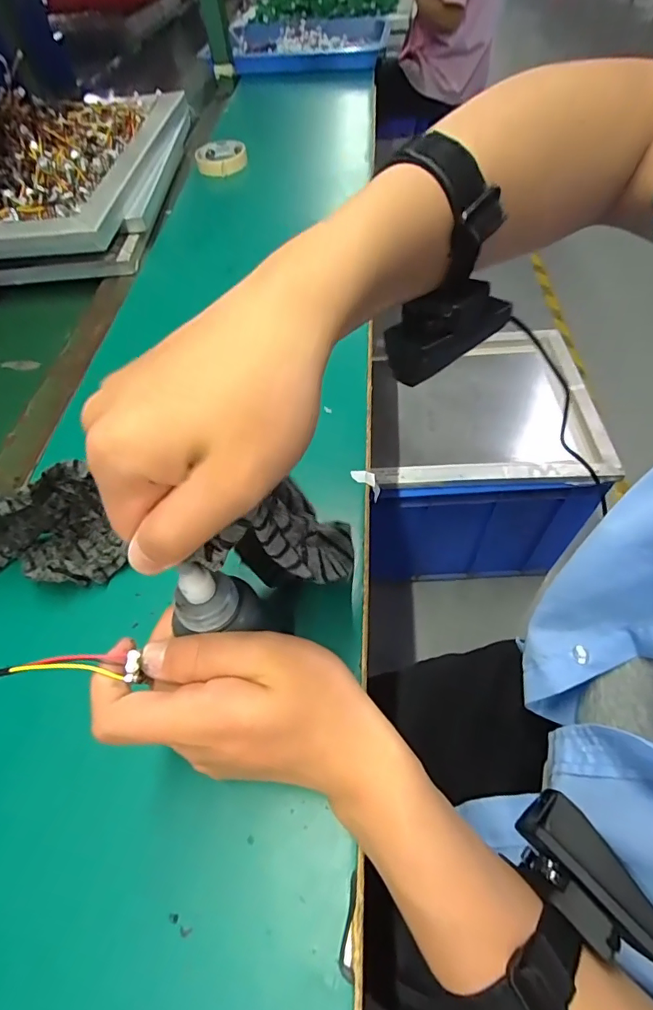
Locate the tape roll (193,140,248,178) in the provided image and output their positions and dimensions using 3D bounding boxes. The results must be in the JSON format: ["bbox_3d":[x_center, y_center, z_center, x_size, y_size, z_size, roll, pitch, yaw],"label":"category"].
[{"bbox_3d":[-0.176,-0.592,0.783,0.084,0.020,0.100,-4,61,3],"label":"tape roll"}]

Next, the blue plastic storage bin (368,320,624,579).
[{"bbox_3d":[0.329,-0.088,1.047,0.460,0.387,0.375,-3,55,3],"label":"blue plastic storage bin"}]

